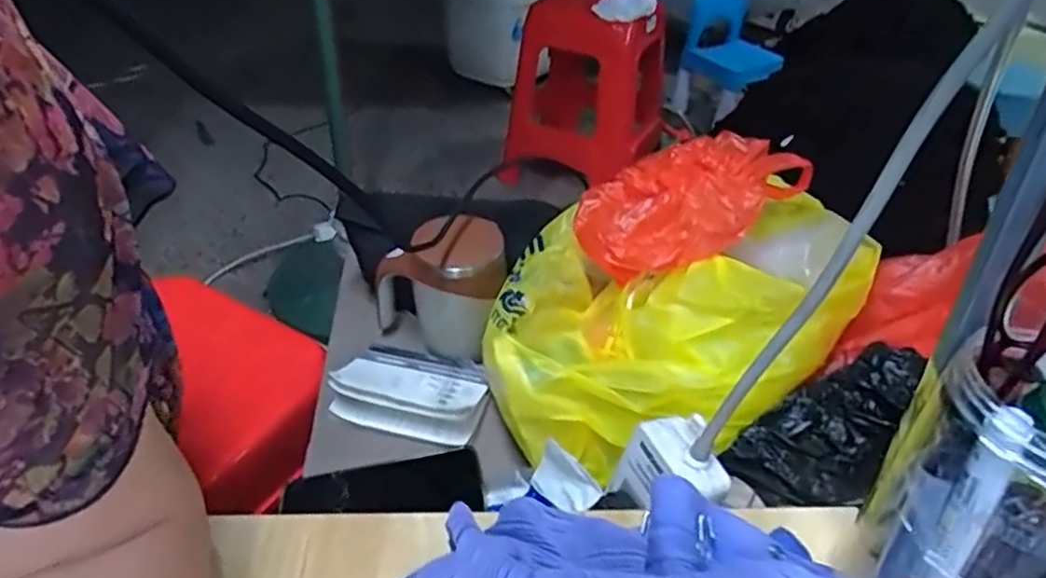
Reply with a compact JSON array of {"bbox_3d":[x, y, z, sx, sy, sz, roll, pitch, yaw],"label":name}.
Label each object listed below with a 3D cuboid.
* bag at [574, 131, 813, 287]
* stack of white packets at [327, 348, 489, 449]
[{"bbox_3d":[0.149,-0.082,0.646,0.213,0.089,0.126,-25,45,-30],"label":"bag"},{"bbox_3d":[-0.108,0.098,0.680,0.141,0.044,0.102,10,38,11],"label":"stack of white packets"}]

